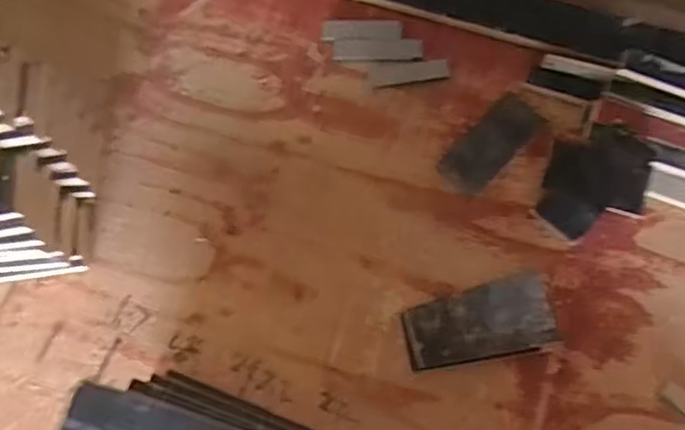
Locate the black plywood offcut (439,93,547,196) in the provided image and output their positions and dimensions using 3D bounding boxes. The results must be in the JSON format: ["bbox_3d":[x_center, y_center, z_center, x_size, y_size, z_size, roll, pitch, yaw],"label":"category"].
[{"bbox_3d":[0.179,-0.087,0.789,0.062,0.012,0.135,42,77,15],"label":"black plywood offcut"}]

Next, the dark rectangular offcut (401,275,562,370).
[{"bbox_3d":[0.148,0.115,0.703,0.160,0.028,0.080,-11,71,-1],"label":"dark rectangular offcut"}]

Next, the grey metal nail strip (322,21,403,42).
[{"bbox_3d":[0.026,-0.239,0.841,0.102,0.010,0.029,-4,71,1],"label":"grey metal nail strip"}]

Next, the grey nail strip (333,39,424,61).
[{"bbox_3d":[0.046,-0.211,0.833,0.112,0.005,0.030,-1,71,2],"label":"grey nail strip"}]

